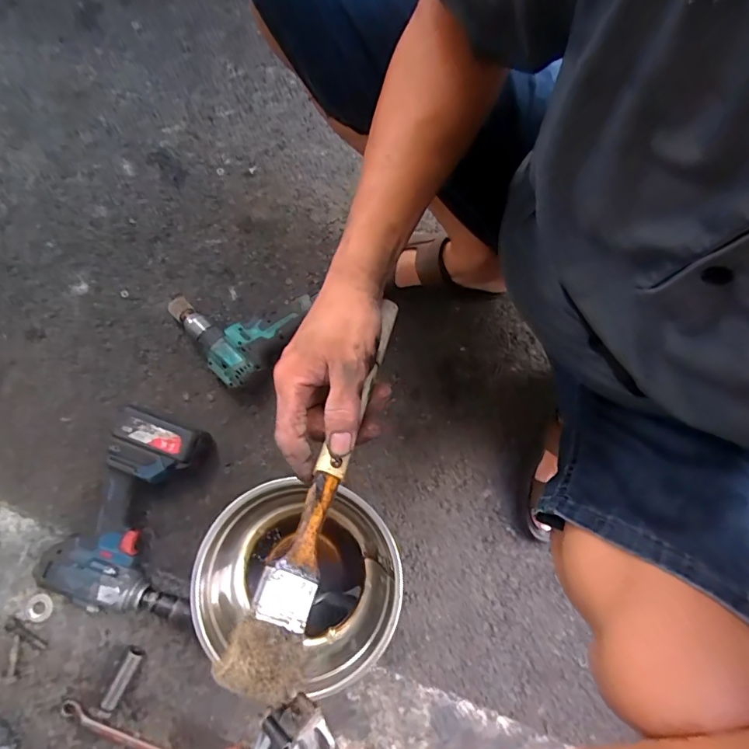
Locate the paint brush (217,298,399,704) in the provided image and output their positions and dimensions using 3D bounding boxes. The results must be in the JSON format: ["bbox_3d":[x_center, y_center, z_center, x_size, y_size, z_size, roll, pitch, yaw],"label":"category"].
[{"bbox_3d":[-0.027,0.063,0.325,0.043,0.014,0.281,18,62,2],"label":"paint brush"}]

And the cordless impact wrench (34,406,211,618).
[{"bbox_3d":[-0.303,0.183,0.622,0.173,0.071,0.243,19,78,3],"label":"cordless impact wrench"}]

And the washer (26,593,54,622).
[{"bbox_3d":[-0.448,0.311,0.622,0.031,0.004,0.034,5,71,-14],"label":"washer"}]

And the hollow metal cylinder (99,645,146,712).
[{"bbox_3d":[-0.327,0.394,0.603,0.022,0.021,0.078,26,79,4],"label":"hollow metal cylinder"}]

